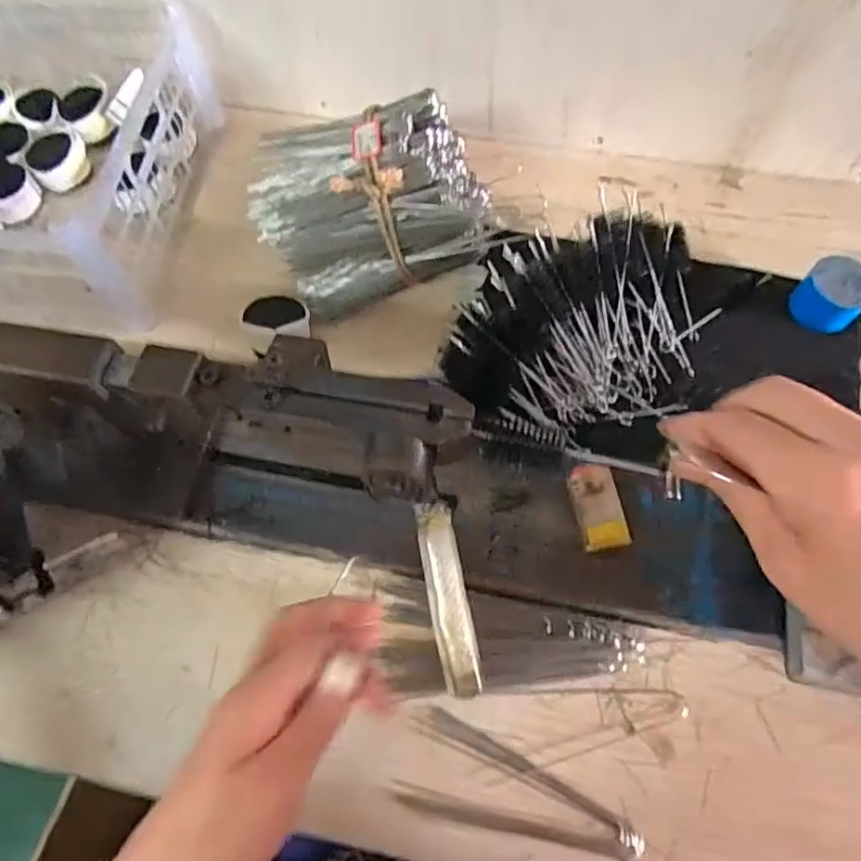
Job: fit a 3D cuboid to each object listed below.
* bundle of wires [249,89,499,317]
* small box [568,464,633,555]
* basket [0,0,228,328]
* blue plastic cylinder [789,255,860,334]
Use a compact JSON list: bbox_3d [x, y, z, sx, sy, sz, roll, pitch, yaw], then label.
[{"bbox_3d":[-0.045,-0.187,0.505,0.196,0.096,0.144,-12,64,-4],"label":"bundle of wires"},{"bbox_3d":[0.107,0.048,0.390,0.028,0.007,0.054,-10,64,-3],"label":"small box"},{"bbox_3d":[-0.406,-0.232,0.528,0.378,0.130,0.274,6,64,5],"label":"basket"},{"bbox_3d":[0.322,-0.107,0.497,0.049,0.046,0.048,-1,64,2],"label":"blue plastic cylinder"}]

